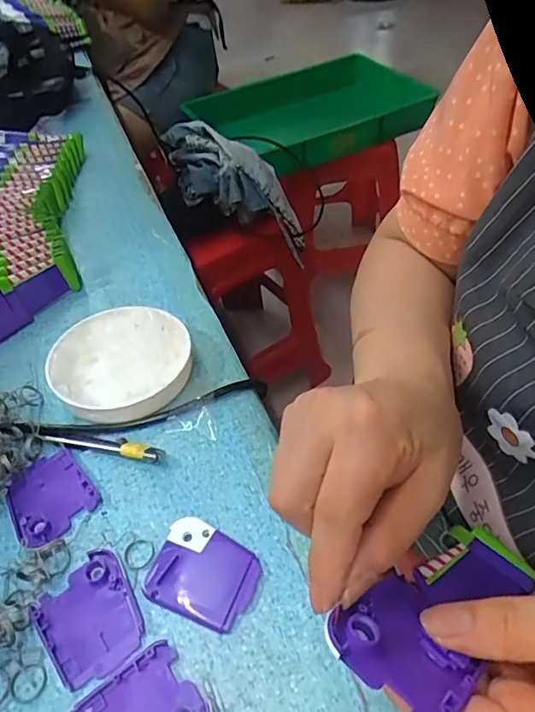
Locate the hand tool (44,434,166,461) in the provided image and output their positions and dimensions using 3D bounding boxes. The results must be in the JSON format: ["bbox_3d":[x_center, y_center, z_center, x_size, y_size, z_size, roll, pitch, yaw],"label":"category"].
[{"bbox_3d":[-0.115,0.061,0.360,0.088,0.013,0.014,7,49,11],"label":"hand tool"}]

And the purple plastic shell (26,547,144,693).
[{"bbox_3d":[-0.099,0.146,0.289,0.050,0.005,0.061,-31,52,-21],"label":"purple plastic shell"}]

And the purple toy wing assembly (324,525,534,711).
[{"bbox_3d":[0.077,0.111,0.226,0.116,0.015,0.048,-9,40,-43],"label":"purple toy wing assembly"}]

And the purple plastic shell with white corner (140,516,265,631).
[{"bbox_3d":[-0.036,0.126,0.303,0.062,0.006,0.051,14,50,17],"label":"purple plastic shell with white corner"}]

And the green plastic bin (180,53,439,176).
[{"bbox_3d":[0.124,-0.586,1.289,0.540,0.128,0.367,-29,52,-23],"label":"green plastic bin"}]

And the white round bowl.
[{"bbox_3d":[-0.113,0.004,0.400,0.094,0.027,0.102,-2,48,3],"label":"white round bowl"}]

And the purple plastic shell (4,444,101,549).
[{"bbox_3d":[-0.145,0.091,0.342,0.051,0.007,0.058,-36,54,-25],"label":"purple plastic shell"}]

